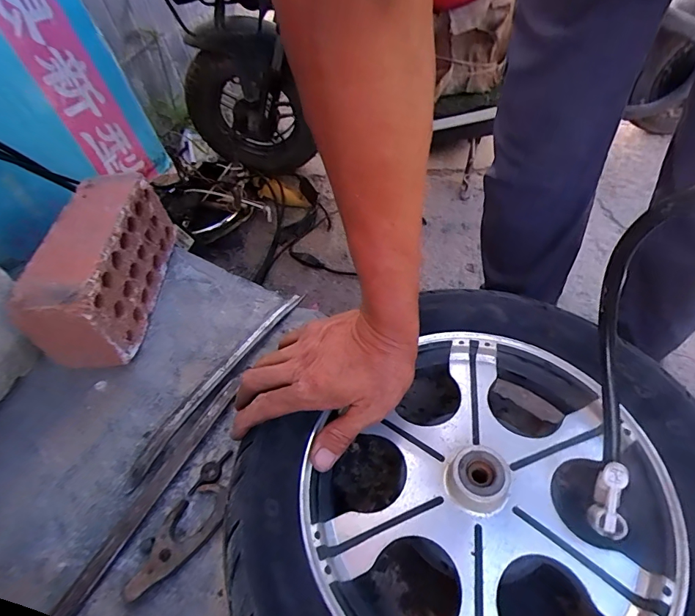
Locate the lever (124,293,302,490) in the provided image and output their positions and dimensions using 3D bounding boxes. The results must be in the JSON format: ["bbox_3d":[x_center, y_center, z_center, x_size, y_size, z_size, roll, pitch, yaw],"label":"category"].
[{"bbox_3d":[-0.138,0.072,0.465,0.020,0.018,0.271,24,57,23],"label":"lever"}]

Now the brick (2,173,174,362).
[{"bbox_3d":[-0.299,-0.052,0.528,0.091,0.118,0.237,-6,51,4],"label":"brick"}]

